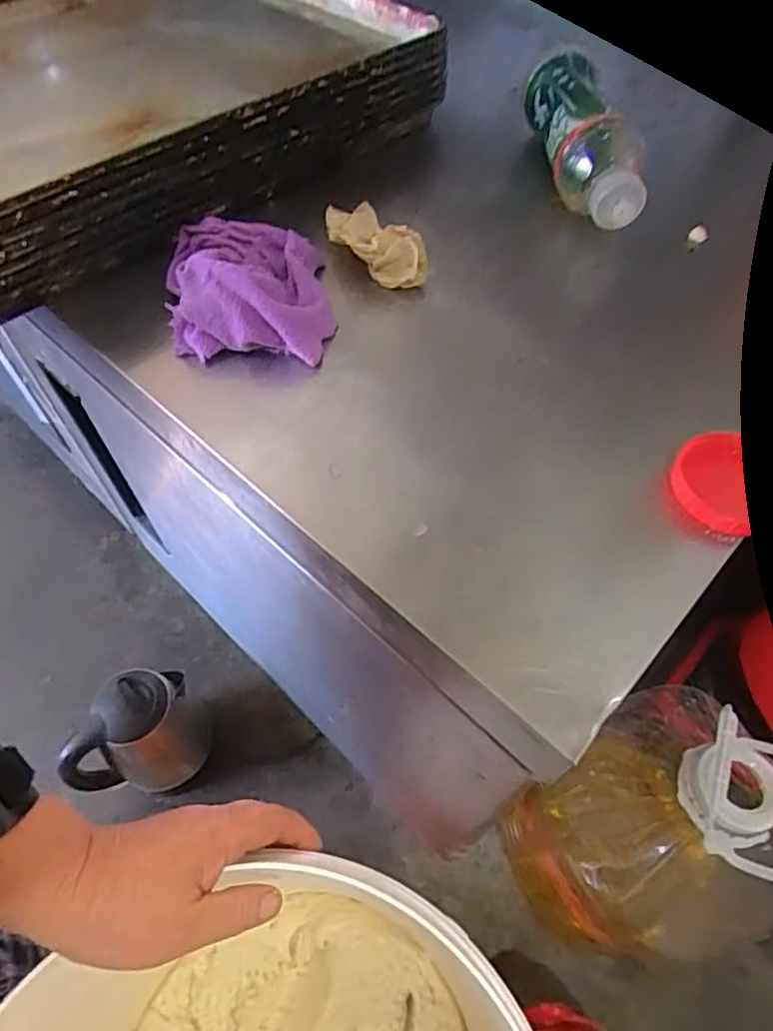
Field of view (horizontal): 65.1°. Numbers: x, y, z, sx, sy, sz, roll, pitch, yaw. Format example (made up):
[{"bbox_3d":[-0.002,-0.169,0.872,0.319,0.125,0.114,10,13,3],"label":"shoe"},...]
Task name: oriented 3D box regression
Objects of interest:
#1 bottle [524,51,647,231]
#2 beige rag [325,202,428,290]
[{"bbox_3d":[0.172,-0.331,0.536,0.059,0.061,0.219,-3,53,-2],"label":"bottle"},{"bbox_3d":[-0.009,-0.220,0.486,0.044,0.035,0.100,-27,60,-17],"label":"beige rag"}]

